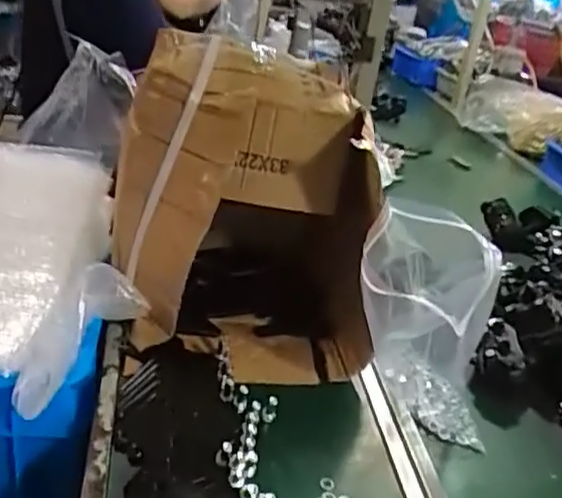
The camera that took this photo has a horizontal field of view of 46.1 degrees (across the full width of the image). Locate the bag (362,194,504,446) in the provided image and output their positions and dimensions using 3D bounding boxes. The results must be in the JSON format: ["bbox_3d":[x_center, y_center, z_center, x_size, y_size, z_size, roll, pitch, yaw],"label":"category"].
[{"bbox_3d":[0.147,0.078,0.658,0.143,0.234,0.109,14,26,9],"label":"bag"}]

